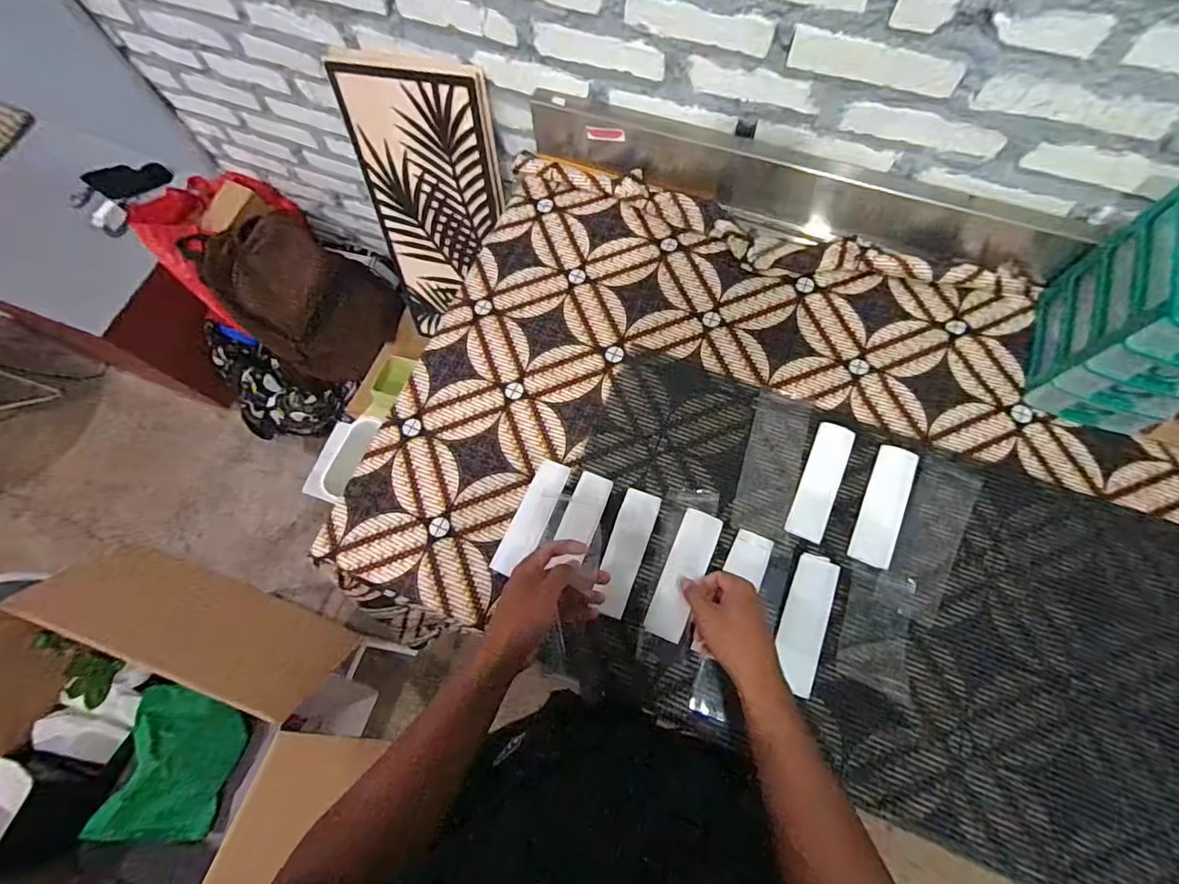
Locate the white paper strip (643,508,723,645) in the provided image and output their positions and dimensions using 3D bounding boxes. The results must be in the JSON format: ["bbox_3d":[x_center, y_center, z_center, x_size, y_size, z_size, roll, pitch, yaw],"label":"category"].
[{"bbox_3d":[0.113,0.159,0.633,0.046,0.010,0.153,19,77,19],"label":"white paper strip"}]

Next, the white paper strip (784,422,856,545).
[{"bbox_3d":[0.296,0.049,0.672,0.045,0.015,0.161,22,71,10],"label":"white paper strip"}]

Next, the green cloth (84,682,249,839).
[{"bbox_3d":[-0.676,0.522,0.851,0.137,0.119,0.226,13,72,8],"label":"green cloth"}]

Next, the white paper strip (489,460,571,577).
[{"bbox_3d":[-0.072,0.096,0.676,0.046,0.004,0.153,20,71,16],"label":"white paper strip"}]

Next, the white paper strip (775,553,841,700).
[{"bbox_3d":[0.250,0.207,0.609,0.048,0.007,0.151,18,74,17],"label":"white paper strip"}]

